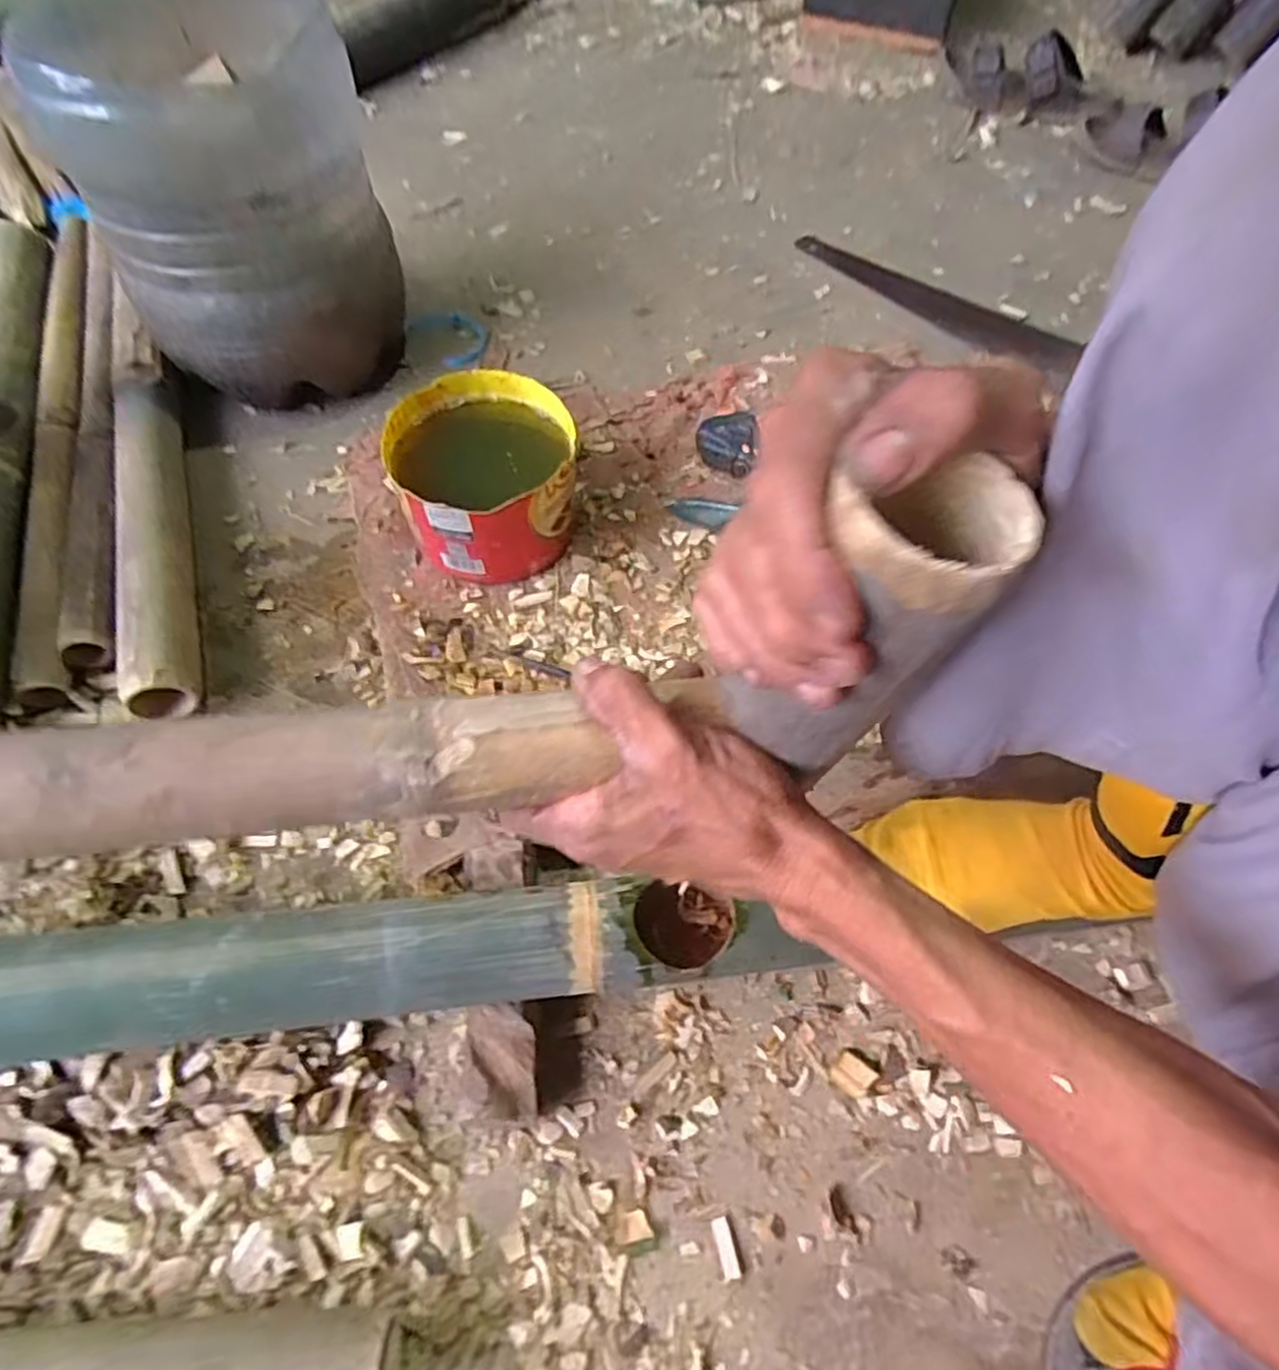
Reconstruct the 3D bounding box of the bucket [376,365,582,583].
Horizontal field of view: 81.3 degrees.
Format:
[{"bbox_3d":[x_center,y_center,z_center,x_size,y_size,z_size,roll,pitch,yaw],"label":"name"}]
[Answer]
[{"bbox_3d":[-0.133,-0.178,0.647,0.151,0.098,0.155,-1,61,-3],"label":"bucket"}]

